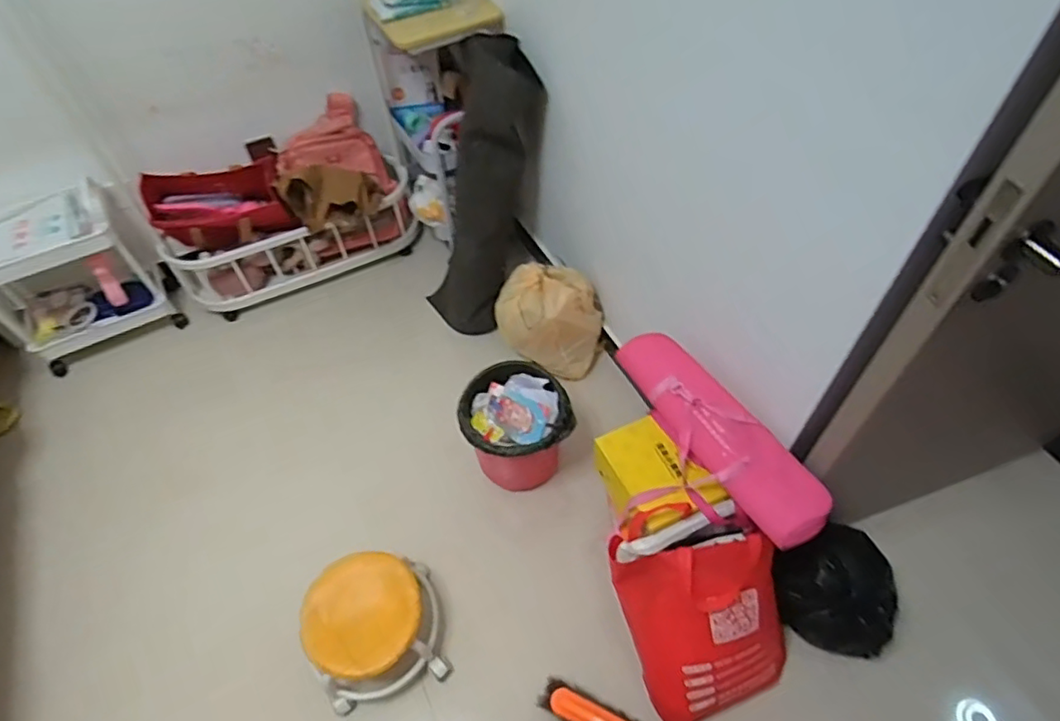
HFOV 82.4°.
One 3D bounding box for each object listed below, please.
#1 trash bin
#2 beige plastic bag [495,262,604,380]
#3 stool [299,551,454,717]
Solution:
[{"bbox_3d":[-0.037,0.191,1.553,0.247,0.320,0.265,1,56,-1],"label":"trash bin"},{"bbox_3d":[0.056,-0.129,1.758,0.316,0.235,0.221,24,58,13],"label":"beige plastic bag"},{"bbox_3d":[-0.332,0.571,1.304,0.266,0.179,0.269,-14,57,-11],"label":"stool"}]

